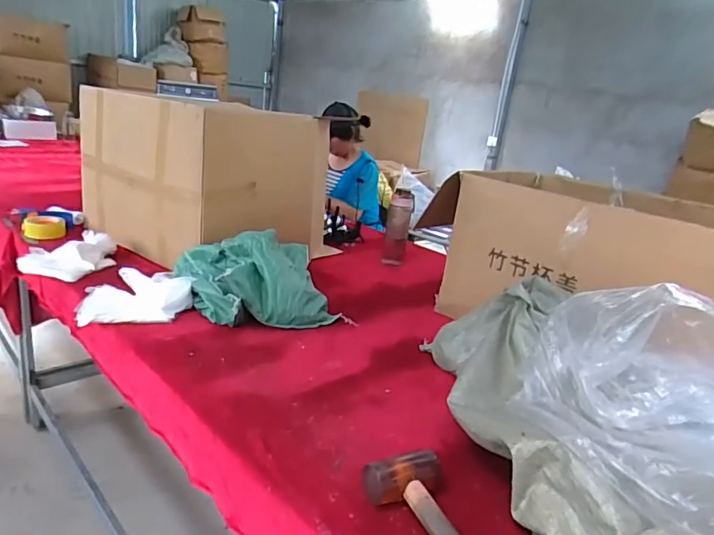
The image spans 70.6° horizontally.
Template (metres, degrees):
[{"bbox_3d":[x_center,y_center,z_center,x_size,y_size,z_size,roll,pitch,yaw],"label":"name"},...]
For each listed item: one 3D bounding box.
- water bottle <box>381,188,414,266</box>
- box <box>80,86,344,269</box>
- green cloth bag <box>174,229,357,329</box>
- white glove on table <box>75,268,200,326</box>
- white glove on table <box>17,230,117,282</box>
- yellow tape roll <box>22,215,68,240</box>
[{"bbox_3d":[0.141,-0.132,1.738,0.084,0.264,0.082,10,19,6],"label":"water bottle"},{"bbox_3d":[-0.439,-0.298,1.629,0.686,0.442,0.571,21,23,34],"label":"box"},{"bbox_3d":[-0.240,0.013,1.225,0.343,0.170,0.279,-1,21,-23],"label":"green cloth bag"},{"bbox_3d":[-0.503,0.059,1.160,0.232,0.054,0.199,0,20,-21],"label":"white glove on table"},{"bbox_3d":[-0.763,-0.041,1.358,0.175,0.063,0.233,10,19,6],"label":"white glove on table"},{"bbox_3d":[-0.982,-0.127,1.585,0.115,0.053,0.115,-4,23,-32],"label":"yellow tape roll"}]

